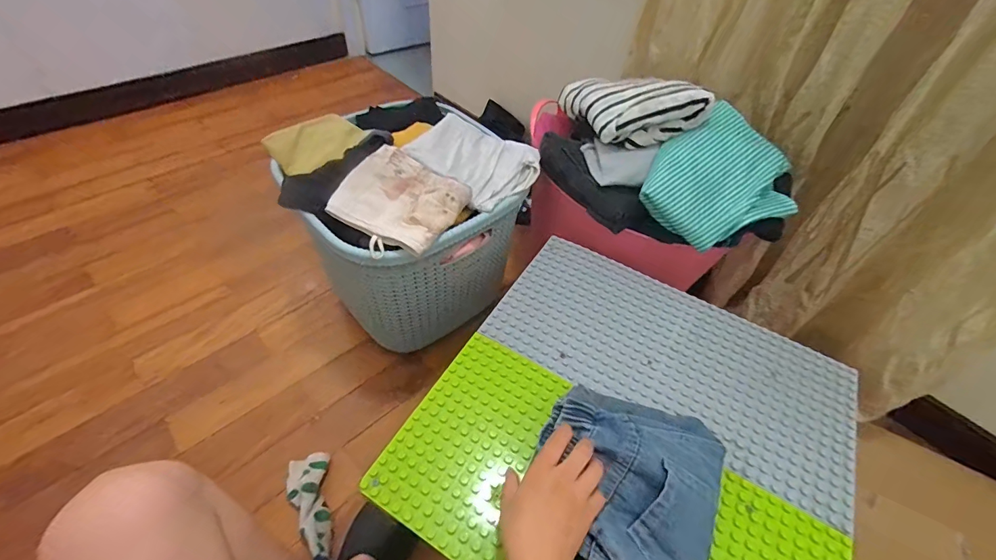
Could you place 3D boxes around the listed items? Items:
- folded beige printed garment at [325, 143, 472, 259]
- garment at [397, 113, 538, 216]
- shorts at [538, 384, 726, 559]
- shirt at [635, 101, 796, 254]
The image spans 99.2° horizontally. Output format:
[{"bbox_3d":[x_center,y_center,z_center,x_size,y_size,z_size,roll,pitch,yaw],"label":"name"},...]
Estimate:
[{"bbox_3d":[-0.159,-0.126,0.670,0.174,0.057,0.177,28,53,18],"label":"folded beige printed garment"},{"bbox_3d":[-0.037,-0.221,0.767,0.208,0.048,0.179,29,54,19],"label":"garment"},{"bbox_3d":[0.143,0.215,0.472,0.194,0.058,0.219,26,54,16],"label":"shorts"},{"bbox_3d":[0.360,-0.158,0.679,0.215,0.111,0.194,28,55,18],"label":"shirt"}]

